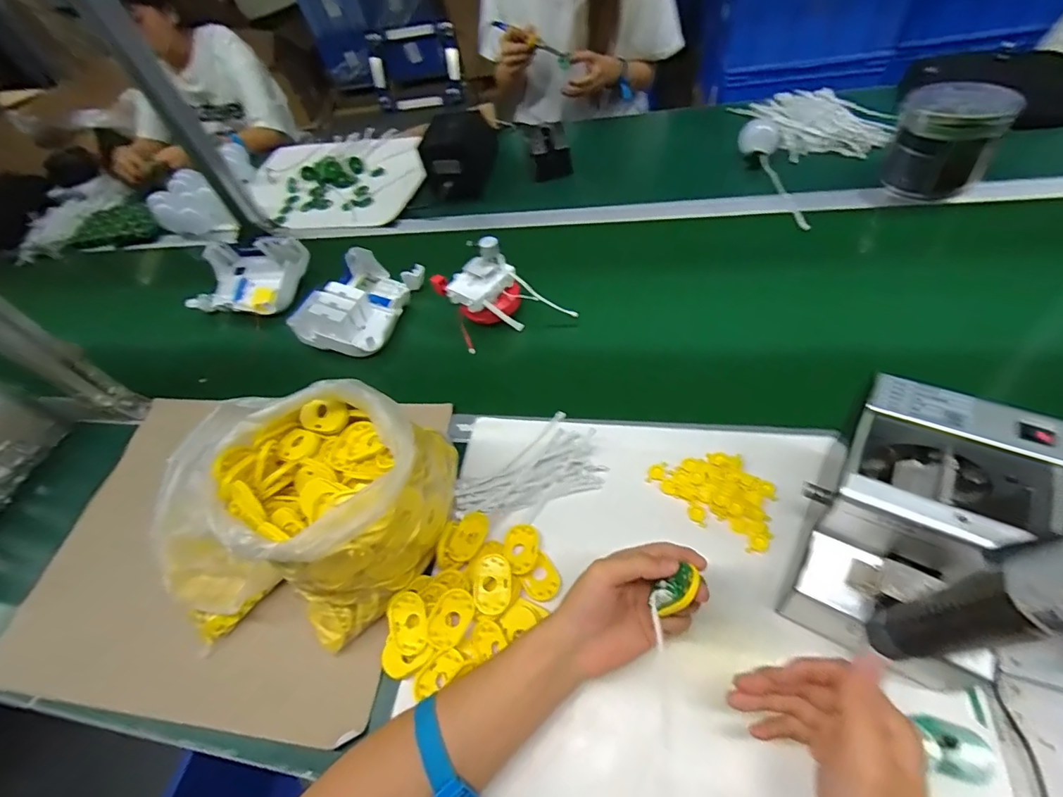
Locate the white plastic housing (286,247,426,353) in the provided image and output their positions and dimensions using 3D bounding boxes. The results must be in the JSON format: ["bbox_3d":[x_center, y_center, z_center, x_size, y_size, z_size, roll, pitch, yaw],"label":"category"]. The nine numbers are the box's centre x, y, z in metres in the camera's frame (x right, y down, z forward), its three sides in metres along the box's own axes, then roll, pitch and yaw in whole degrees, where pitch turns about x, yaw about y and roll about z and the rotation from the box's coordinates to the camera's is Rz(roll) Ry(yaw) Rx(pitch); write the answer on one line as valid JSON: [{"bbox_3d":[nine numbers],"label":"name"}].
[{"bbox_3d":[-0.266,-0.158,0.790,0.138,0.069,0.195,9,48,13],"label":"white plastic housing"}]

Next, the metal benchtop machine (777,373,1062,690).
[{"bbox_3d":[0.297,0.098,0.383,0.121,0.147,0.160,23,52,24],"label":"metal benchtop machine"}]

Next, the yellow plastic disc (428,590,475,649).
[{"bbox_3d":[-0.076,0.209,0.466,0.036,0.006,0.052,33,68,-5],"label":"yellow plastic disc"}]

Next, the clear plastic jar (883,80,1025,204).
[{"bbox_3d":[0.599,-0.372,0.716,0.130,0.127,0.129,24,53,24],"label":"clear plastic jar"}]

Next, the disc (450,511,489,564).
[{"bbox_3d":[-0.065,0.146,0.522,0.033,0.007,0.057,9,48,12],"label":"disc"}]

